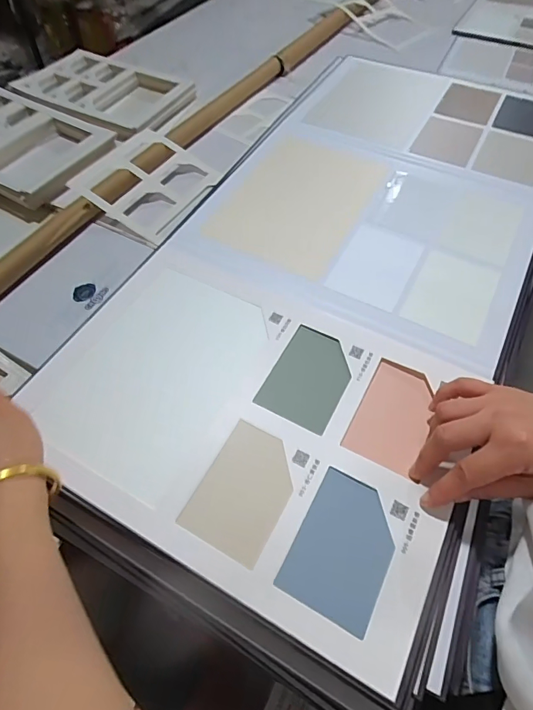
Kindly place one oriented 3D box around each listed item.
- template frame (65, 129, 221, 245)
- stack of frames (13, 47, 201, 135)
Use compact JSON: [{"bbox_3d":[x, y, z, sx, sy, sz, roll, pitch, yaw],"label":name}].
[{"bbox_3d":[-0.249,-0.371,0.895,0.205,0.022,0.250,34,62,-5],"label":"template frame"},{"bbox_3d":[-0.402,-0.693,1.085,0.398,0.042,0.301,22,58,12],"label":"stack of frames"}]

